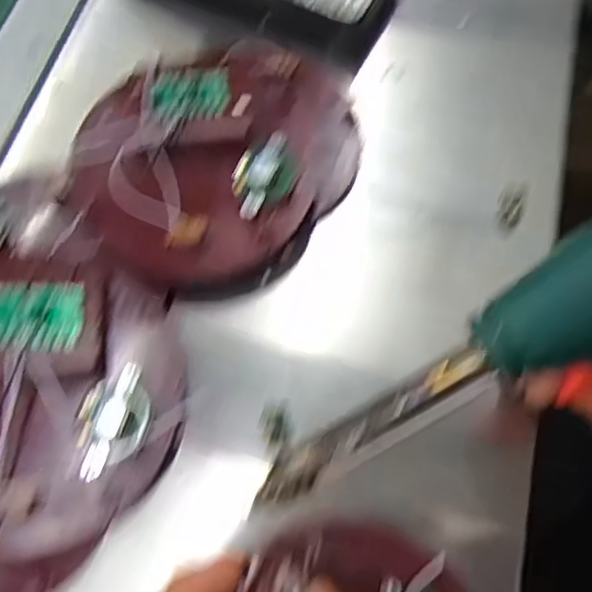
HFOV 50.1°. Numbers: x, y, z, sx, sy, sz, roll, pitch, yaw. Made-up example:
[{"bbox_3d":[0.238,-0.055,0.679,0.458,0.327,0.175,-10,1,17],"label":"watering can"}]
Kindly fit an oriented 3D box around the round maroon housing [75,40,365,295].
[{"bbox_3d":[-0.032,-0.073,0.312,0.154,0.032,0.119,-29,72,-13],"label":"round maroon housing"}]

